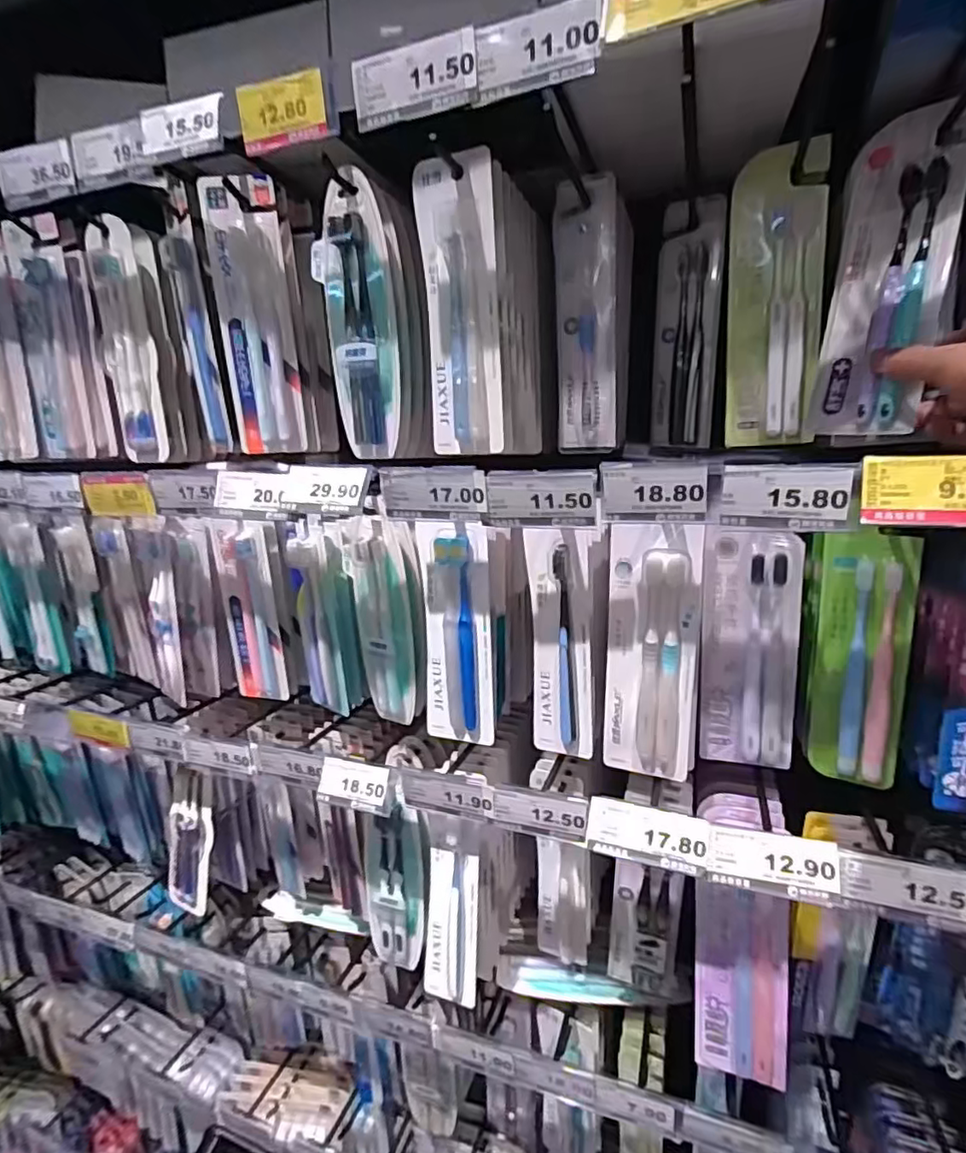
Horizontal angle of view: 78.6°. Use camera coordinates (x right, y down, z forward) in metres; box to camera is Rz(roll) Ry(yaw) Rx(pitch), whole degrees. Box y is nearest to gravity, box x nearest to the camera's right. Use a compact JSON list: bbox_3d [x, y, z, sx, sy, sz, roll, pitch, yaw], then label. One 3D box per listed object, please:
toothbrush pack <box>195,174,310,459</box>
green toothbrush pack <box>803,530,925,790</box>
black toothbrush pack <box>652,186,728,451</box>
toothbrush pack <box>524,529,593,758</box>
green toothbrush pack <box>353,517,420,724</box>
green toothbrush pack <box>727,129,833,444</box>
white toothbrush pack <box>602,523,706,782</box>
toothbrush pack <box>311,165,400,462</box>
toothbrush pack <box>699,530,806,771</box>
[{"bbox_3d":[-0.209,-0.235,0.545,0.063,0.224,0.026,-7,16,-19],"label":"toothbrush pack"},{"bbox_3d":[0.300,0.068,0.473,0.069,0.204,0.014,11,20,41],"label":"green toothbrush pack"},{"bbox_3d":[0.208,-0.254,0.610,0.068,0.230,0.018,15,26,40],"label":"black toothbrush pack"},{"bbox_3d":[0.068,0.063,0.525,0.056,0.210,0.019,7,18,30],"label":"toothbrush pack"},{"bbox_3d":[-0.094,0.050,0.588,0.061,0.212,0.022,2,19,12],"label":"green toothbrush pack"},{"bbox_3d":[0.249,-0.232,0.506,0.073,0.231,0.013,4,17,30],"label":"green toothbrush pack"},{"bbox_3d":[0.140,0.066,0.492,0.072,0.215,0.017,3,16,18],"label":"white toothbrush pack"},{"bbox_3d":[-0.110,-0.222,0.521,0.068,0.230,0.018,-3,15,18],"label":"toothbrush pack"},{"bbox_3d":[0.222,0.065,0.491,0.075,0.201,0.017,5,16,24],"label":"toothbrush pack"}]

